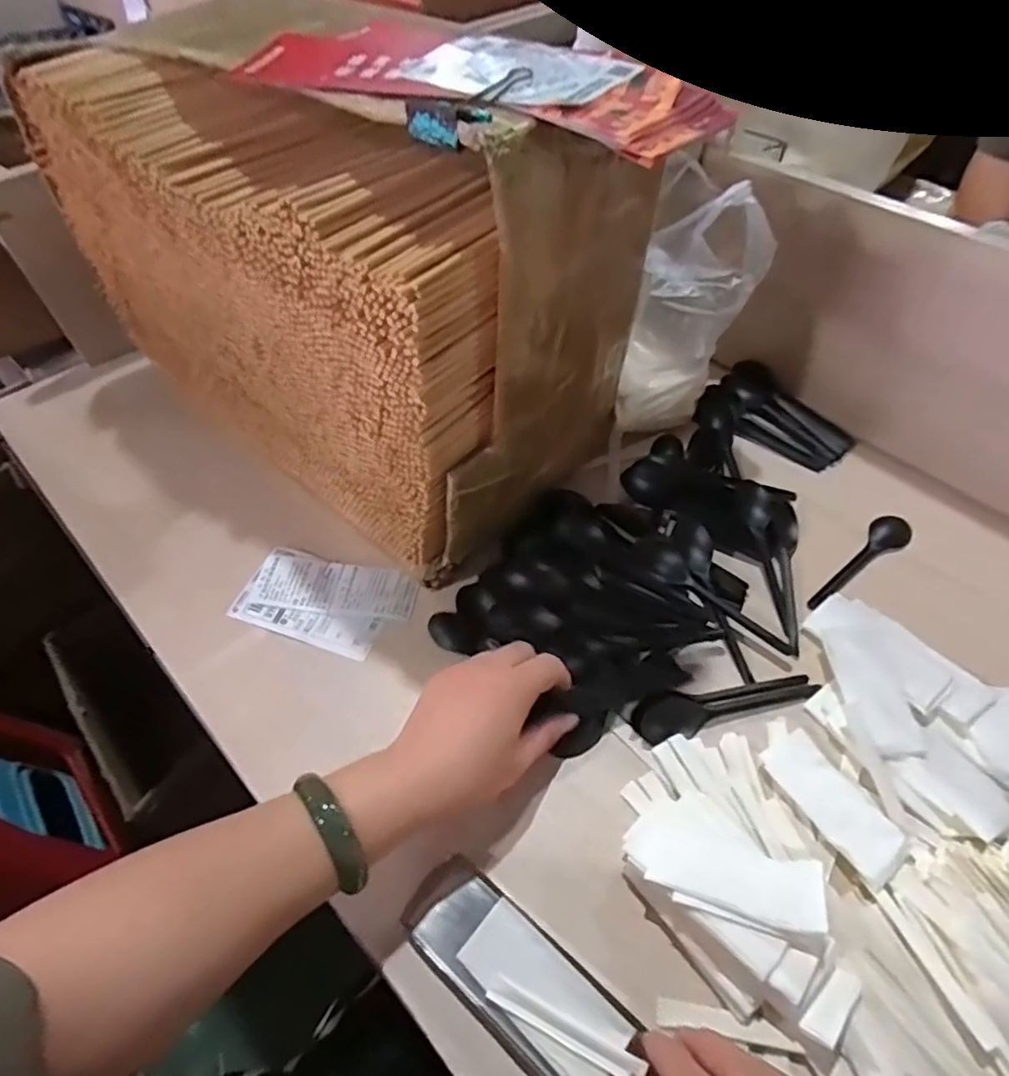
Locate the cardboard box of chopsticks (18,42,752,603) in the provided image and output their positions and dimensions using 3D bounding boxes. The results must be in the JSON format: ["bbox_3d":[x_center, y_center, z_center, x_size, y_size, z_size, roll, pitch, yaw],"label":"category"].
[{"bbox_3d":[-0.145,-0.242,0.548,0.475,0.315,0.275,36,61,26],"label":"cardboard box of chopsticks"}]

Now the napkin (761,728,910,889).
[{"bbox_3d":[0.220,0.174,0.409,0.045,0.006,0.091,-28,56,-18],"label":"napkin"}]

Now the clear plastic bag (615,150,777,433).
[{"bbox_3d":[0.162,-0.183,0.540,0.101,0.226,0.069,13,54,13],"label":"clear plastic bag"}]

